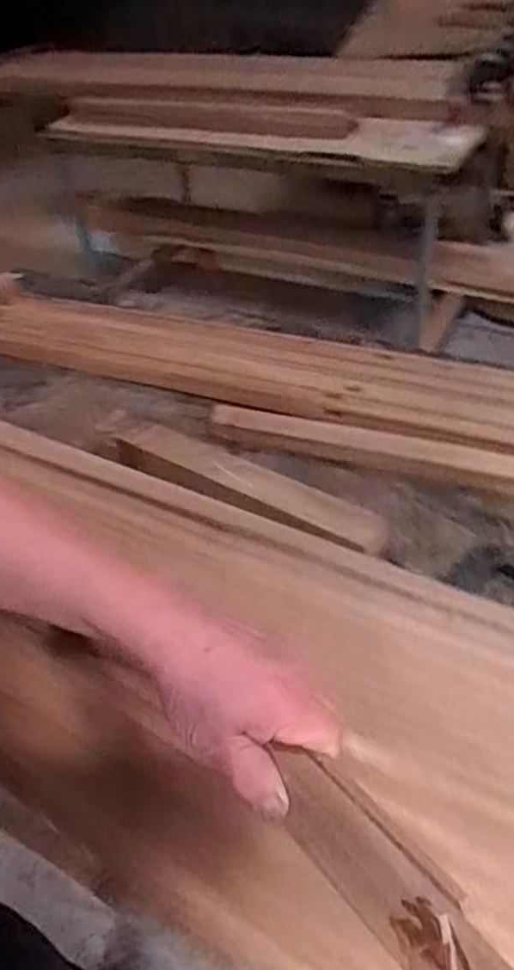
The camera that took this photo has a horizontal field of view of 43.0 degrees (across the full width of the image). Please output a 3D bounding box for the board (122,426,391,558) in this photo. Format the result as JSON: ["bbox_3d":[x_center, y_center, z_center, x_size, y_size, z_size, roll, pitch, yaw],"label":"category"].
[{"bbox_3d":[-0.011,-0.006,0.767,0.354,0.031,0.049,23,54,27],"label":"board"}]

